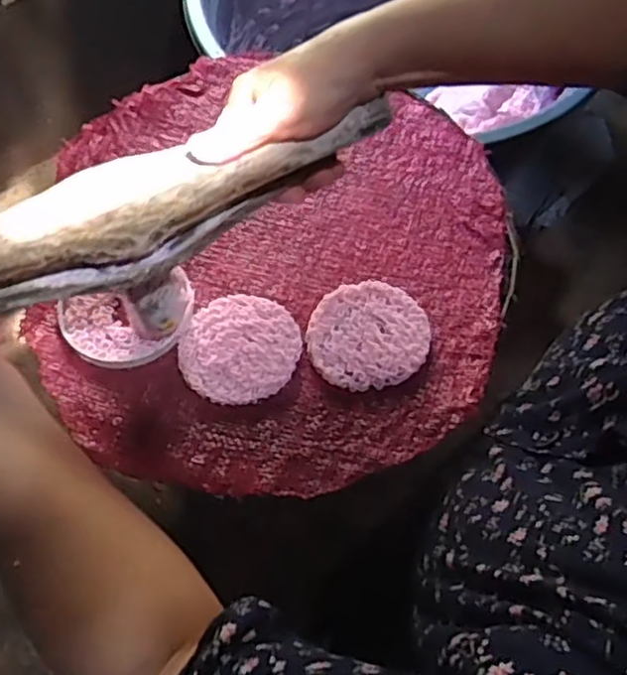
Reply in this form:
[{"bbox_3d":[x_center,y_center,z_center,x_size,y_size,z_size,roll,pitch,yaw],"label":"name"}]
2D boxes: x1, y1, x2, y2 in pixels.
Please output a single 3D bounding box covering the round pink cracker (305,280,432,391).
[{"bbox_3d":[0.036,-0.003,0.455,0.077,0.010,0.077,1,64,-1],"label":"round pink cracker"}]

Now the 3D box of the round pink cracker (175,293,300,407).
[{"bbox_3d":[-0.048,0.006,0.454,0.076,0.004,0.077,1,64,-1],"label":"round pink cracker"}]

